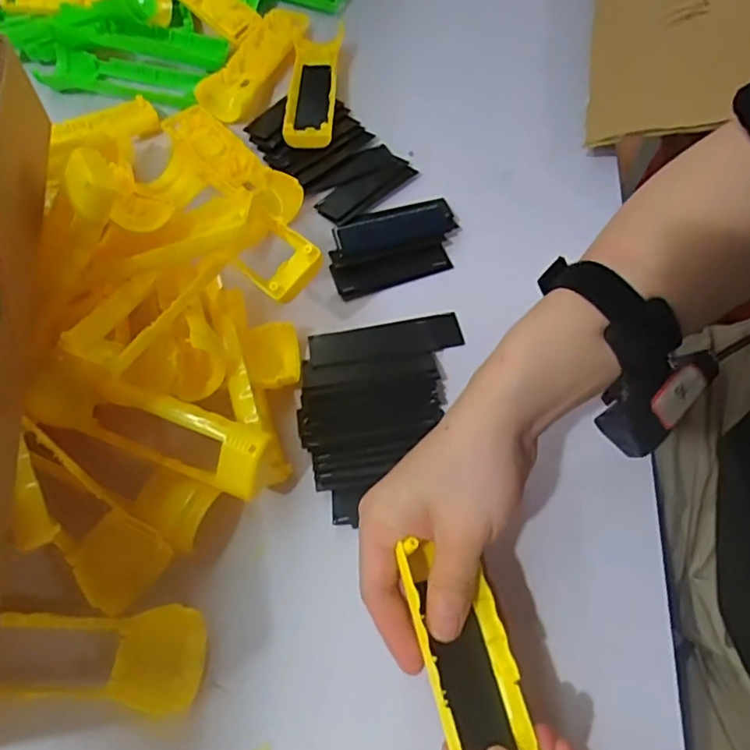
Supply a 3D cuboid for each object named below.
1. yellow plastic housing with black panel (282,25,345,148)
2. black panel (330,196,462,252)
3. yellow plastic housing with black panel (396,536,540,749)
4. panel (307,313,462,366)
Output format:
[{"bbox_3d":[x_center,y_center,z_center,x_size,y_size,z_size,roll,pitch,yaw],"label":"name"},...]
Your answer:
[{"bbox_3d":[-0.057,-0.273,0.550,0.045,0.017,0.162,3,63,1],"label":"yellow plastic housing with black panel"},{"bbox_3d":[0.015,-0.122,0.481,0.098,0.008,0.039,-12,62,-4],"label":"black panel"},{"bbox_3d":[0.050,0.150,0.274,0.046,0.024,0.144,-14,63,-8],"label":"yellow plastic housing with black panel"},{"bbox_3d":[0.008,-0.027,0.432,0.112,0.004,0.032,-9,63,-5],"label":"panel"}]

